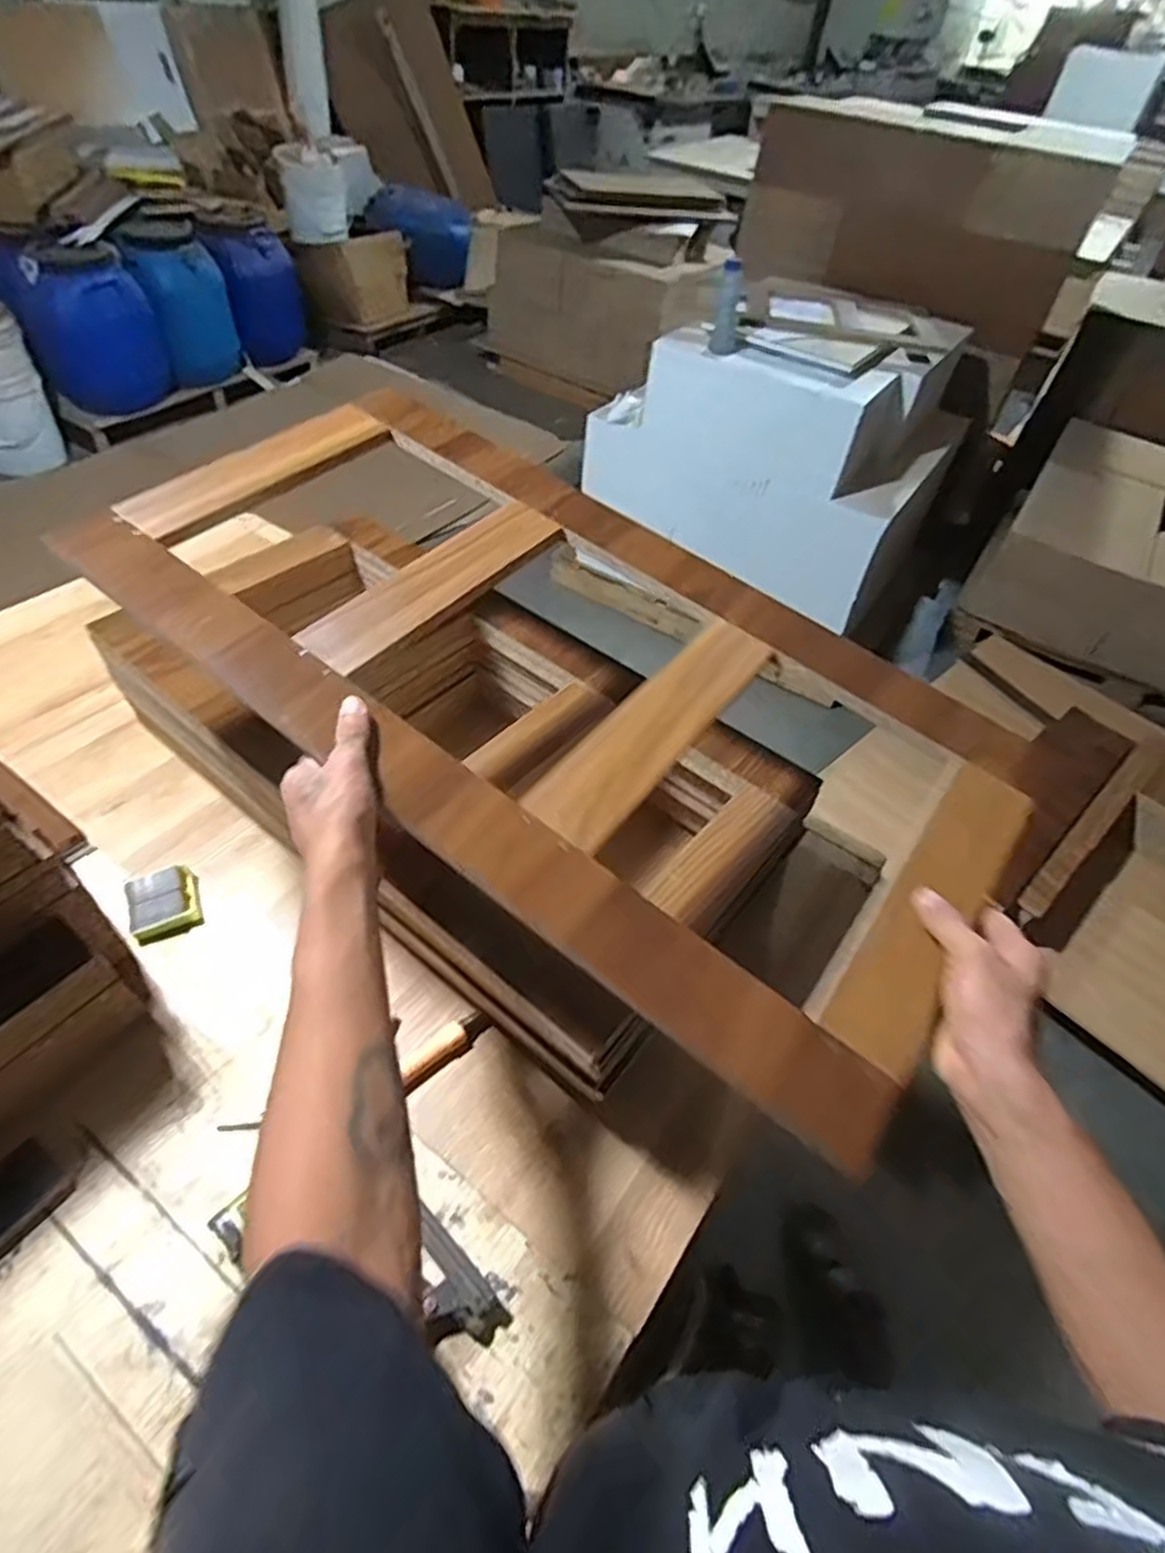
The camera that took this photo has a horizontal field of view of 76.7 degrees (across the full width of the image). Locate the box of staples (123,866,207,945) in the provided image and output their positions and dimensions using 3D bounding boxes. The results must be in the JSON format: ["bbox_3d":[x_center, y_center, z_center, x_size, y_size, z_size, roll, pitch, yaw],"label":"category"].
[{"bbox_3d":[-0.439,0.133,0.774,0.064,0.029,0.075,-17,52,-19],"label":"box of staples"}]

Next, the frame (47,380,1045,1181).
[{"bbox_3d":[-0.029,-0.115,0.621,0.771,0.044,0.409,36,59,17],"label":"frame"}]

